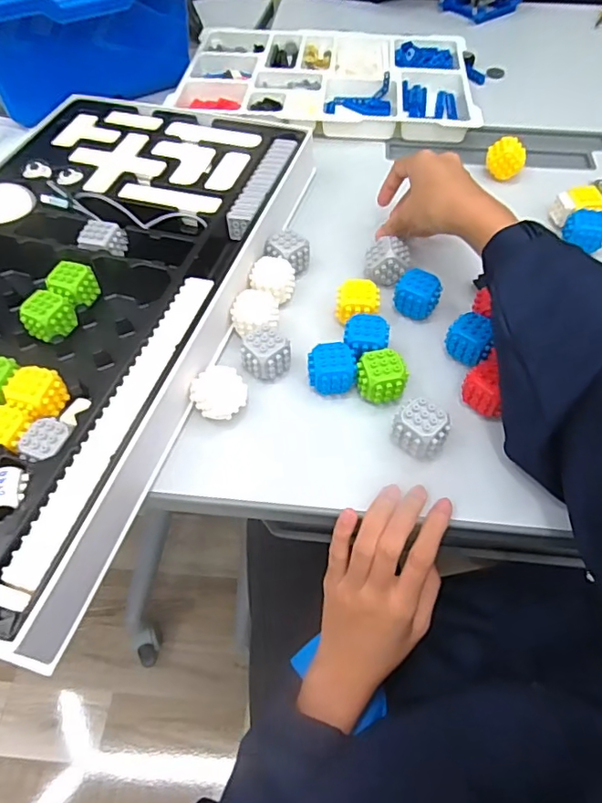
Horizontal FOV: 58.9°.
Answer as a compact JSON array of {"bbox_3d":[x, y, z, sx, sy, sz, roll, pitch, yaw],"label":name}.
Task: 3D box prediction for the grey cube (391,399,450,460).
[{"bbox_3d":[0.089,0.021,0.397,0.036,0.032,0.033,34,62,22],"label":"grey cube"}]

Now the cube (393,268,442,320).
[{"bbox_3d":[0.104,-0.095,0.479,0.039,0.033,0.034,21,58,15],"label":"cube"}]

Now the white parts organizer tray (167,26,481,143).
[{"bbox_3d":[0.036,-0.431,0.713,0.373,0.030,0.258,4,55,4],"label":"white parts organizer tray"}]

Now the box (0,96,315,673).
[{"bbox_3d":[-0.206,-0.099,0.472,0.286,0.050,0.527,13,56,10],"label":"box"}]

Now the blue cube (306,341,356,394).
[{"bbox_3d":[0.025,-0.026,0.431,0.037,0.030,0.036,-2,55,-1],"label":"blue cube"}]

